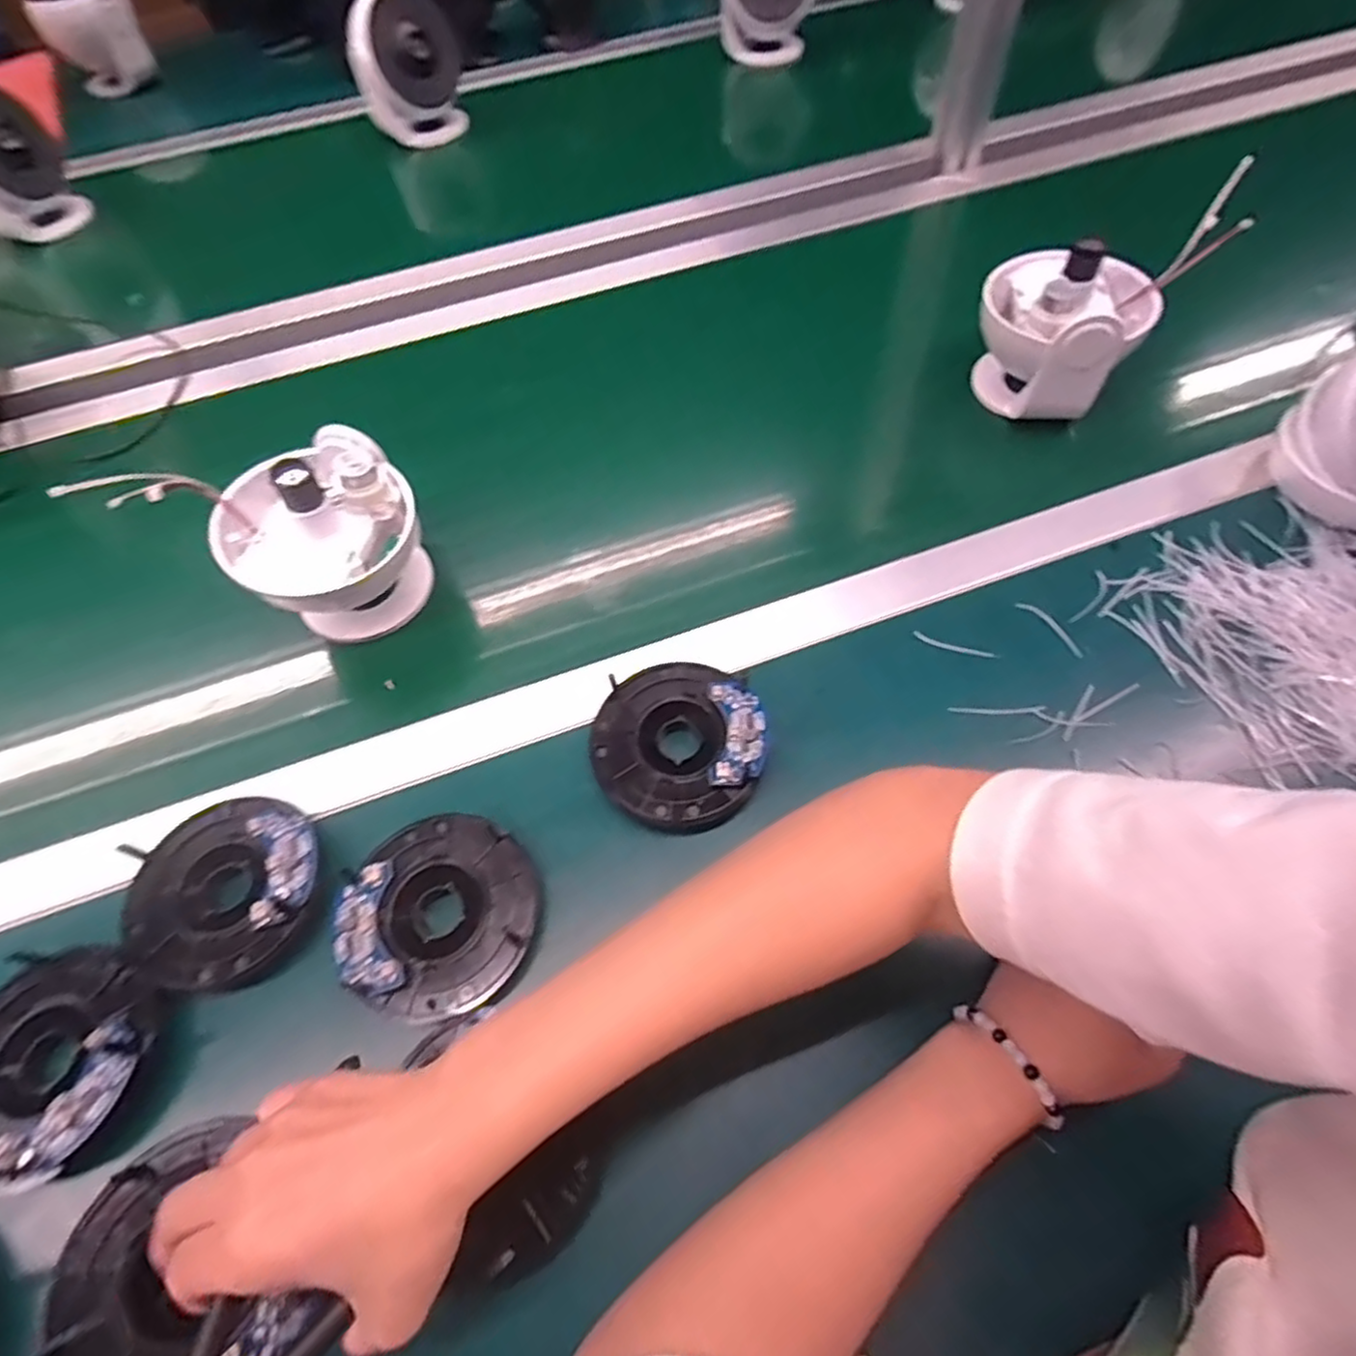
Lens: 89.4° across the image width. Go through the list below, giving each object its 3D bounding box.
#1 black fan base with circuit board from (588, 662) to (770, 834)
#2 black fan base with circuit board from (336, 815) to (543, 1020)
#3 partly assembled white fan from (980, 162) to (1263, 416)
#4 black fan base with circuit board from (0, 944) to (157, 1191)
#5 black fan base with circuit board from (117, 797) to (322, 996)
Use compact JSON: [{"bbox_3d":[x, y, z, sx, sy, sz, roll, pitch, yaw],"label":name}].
[{"bbox_3d":[0.001,0.036,0.401,0.099,0.021,0.098,-1,60,2],"label":"black fan base with circuit board"},{"bbox_3d":[-0.125,0.121,0.359,0.096,0.016,0.098,-1,60,2],"label":"black fan base with circuit board"},{"bbox_3d":[0.292,-0.272,0.512,0.119,0.111,0.109,-38,66,-18],"label":"partly assembled white fan"},{"bbox_3d":[-0.311,0.183,0.332,0.102,0.023,0.096,4,61,4],"label":"black fan base with circuit board"},{"bbox_3d":[-0.246,0.111,0.366,0.101,0.017,0.098,9,61,7],"label":"black fan base with circuit board"}]

